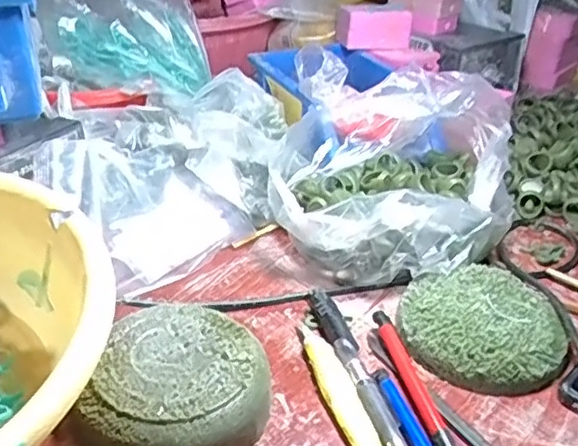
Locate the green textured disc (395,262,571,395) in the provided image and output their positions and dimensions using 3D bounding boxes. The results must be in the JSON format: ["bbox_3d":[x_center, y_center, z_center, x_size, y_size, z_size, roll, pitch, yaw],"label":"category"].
[{"bbox_3d":[0.126,0.067,0.432,0.101,0.022,0.099,3,33,-2],"label":"green textured disc"}]

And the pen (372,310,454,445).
[{"bbox_3d":[0.078,0.102,0.377,0.011,0.012,0.142,-4,34,-14],"label":"pen"}]

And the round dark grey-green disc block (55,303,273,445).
[{"bbox_3d":[-0.062,0.093,0.359,0.095,0.035,0.101,3,33,-2],"label":"round dark grey-green disc block"}]

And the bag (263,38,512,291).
[{"bbox_3d":[0.081,-0.046,0.529,0.190,0.105,0.205,11,33,9],"label":"bag"}]

